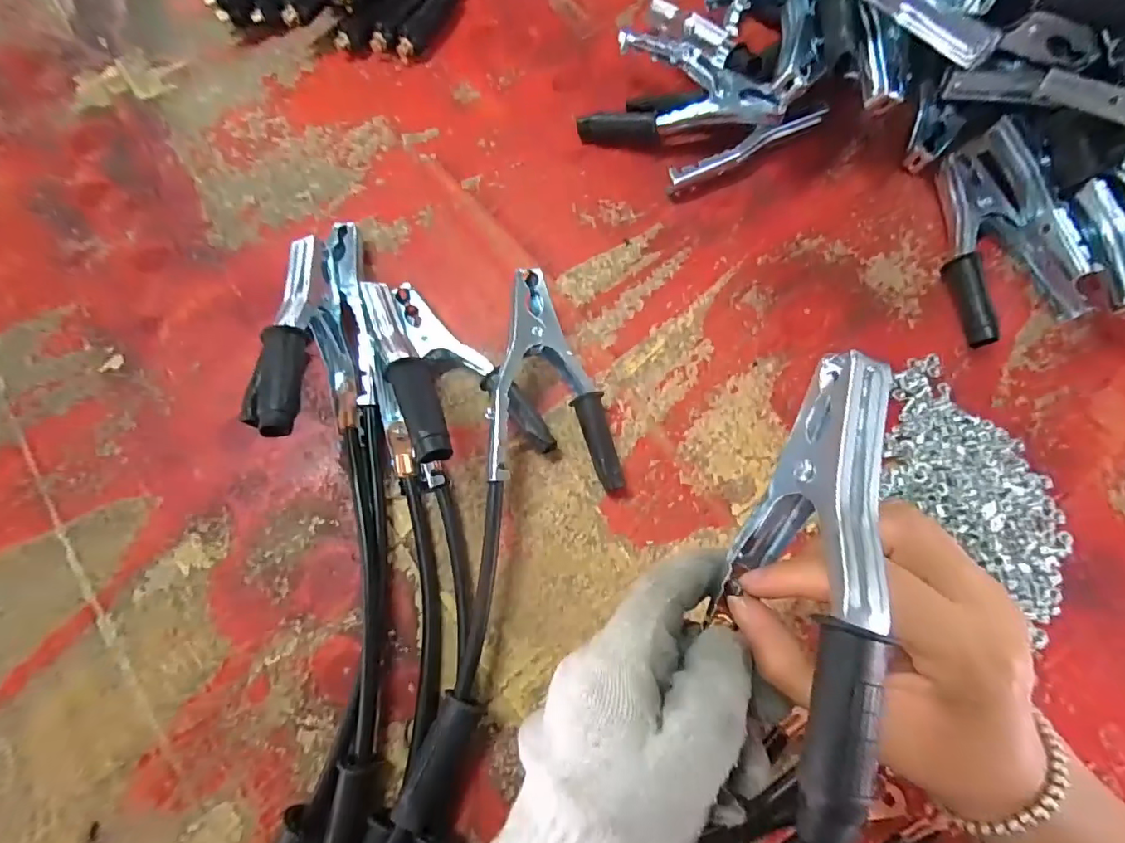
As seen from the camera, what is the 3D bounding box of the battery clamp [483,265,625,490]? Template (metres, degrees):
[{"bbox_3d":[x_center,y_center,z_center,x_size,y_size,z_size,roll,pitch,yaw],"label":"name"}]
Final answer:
[{"bbox_3d":[-0.007,-0.026,0.328,0.076,0.042,0.139,-5,73,1],"label":"battery clamp"}]

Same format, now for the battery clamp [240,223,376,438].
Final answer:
[{"bbox_3d":[-0.150,-0.064,0.323,0.043,0.084,0.165,-5,73,1],"label":"battery clamp"}]

